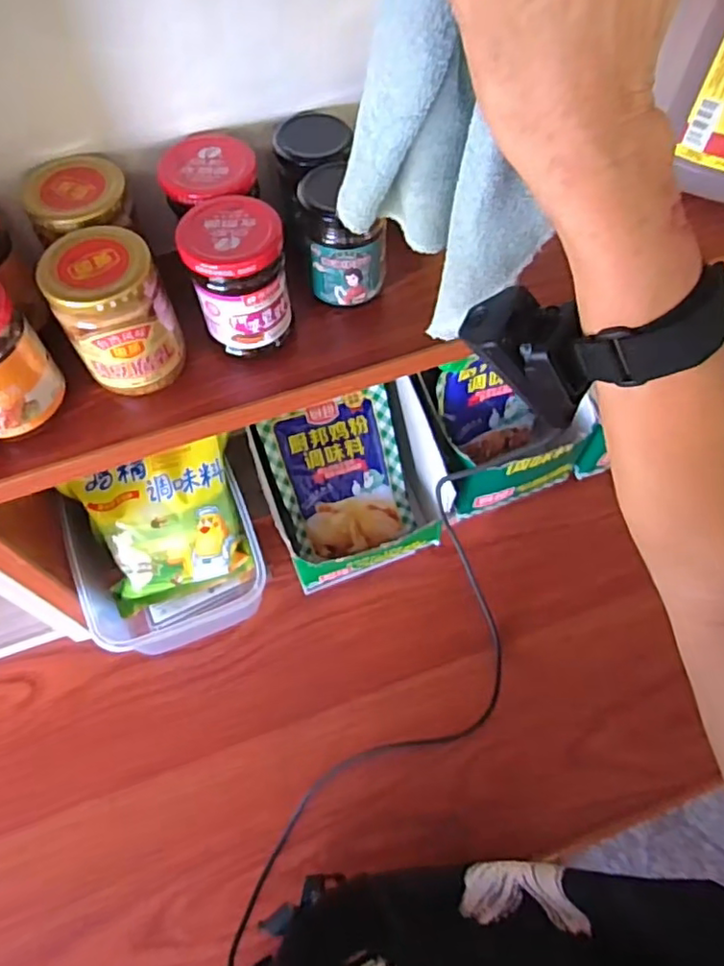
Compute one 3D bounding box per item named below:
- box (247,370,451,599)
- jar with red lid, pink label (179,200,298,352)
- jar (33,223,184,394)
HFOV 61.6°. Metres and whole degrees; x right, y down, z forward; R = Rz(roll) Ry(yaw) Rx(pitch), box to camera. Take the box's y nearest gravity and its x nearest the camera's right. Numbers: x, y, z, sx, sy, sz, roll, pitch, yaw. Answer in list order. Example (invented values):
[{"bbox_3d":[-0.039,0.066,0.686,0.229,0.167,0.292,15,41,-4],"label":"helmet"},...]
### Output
[{"bbox_3d":[-0.008,0.008,0.633,0.179,0.112,0.152,-20,64,-10],"label":"box"},{"bbox_3d":[-0.081,-0.134,0.413,0.062,0.093,0.059,0,62,0],"label":"jar with red lid, pink label"},{"bbox_3d":[-0.155,-0.106,0.390,0.069,0.085,0.061,-23,64,-12],"label":"jar"}]

